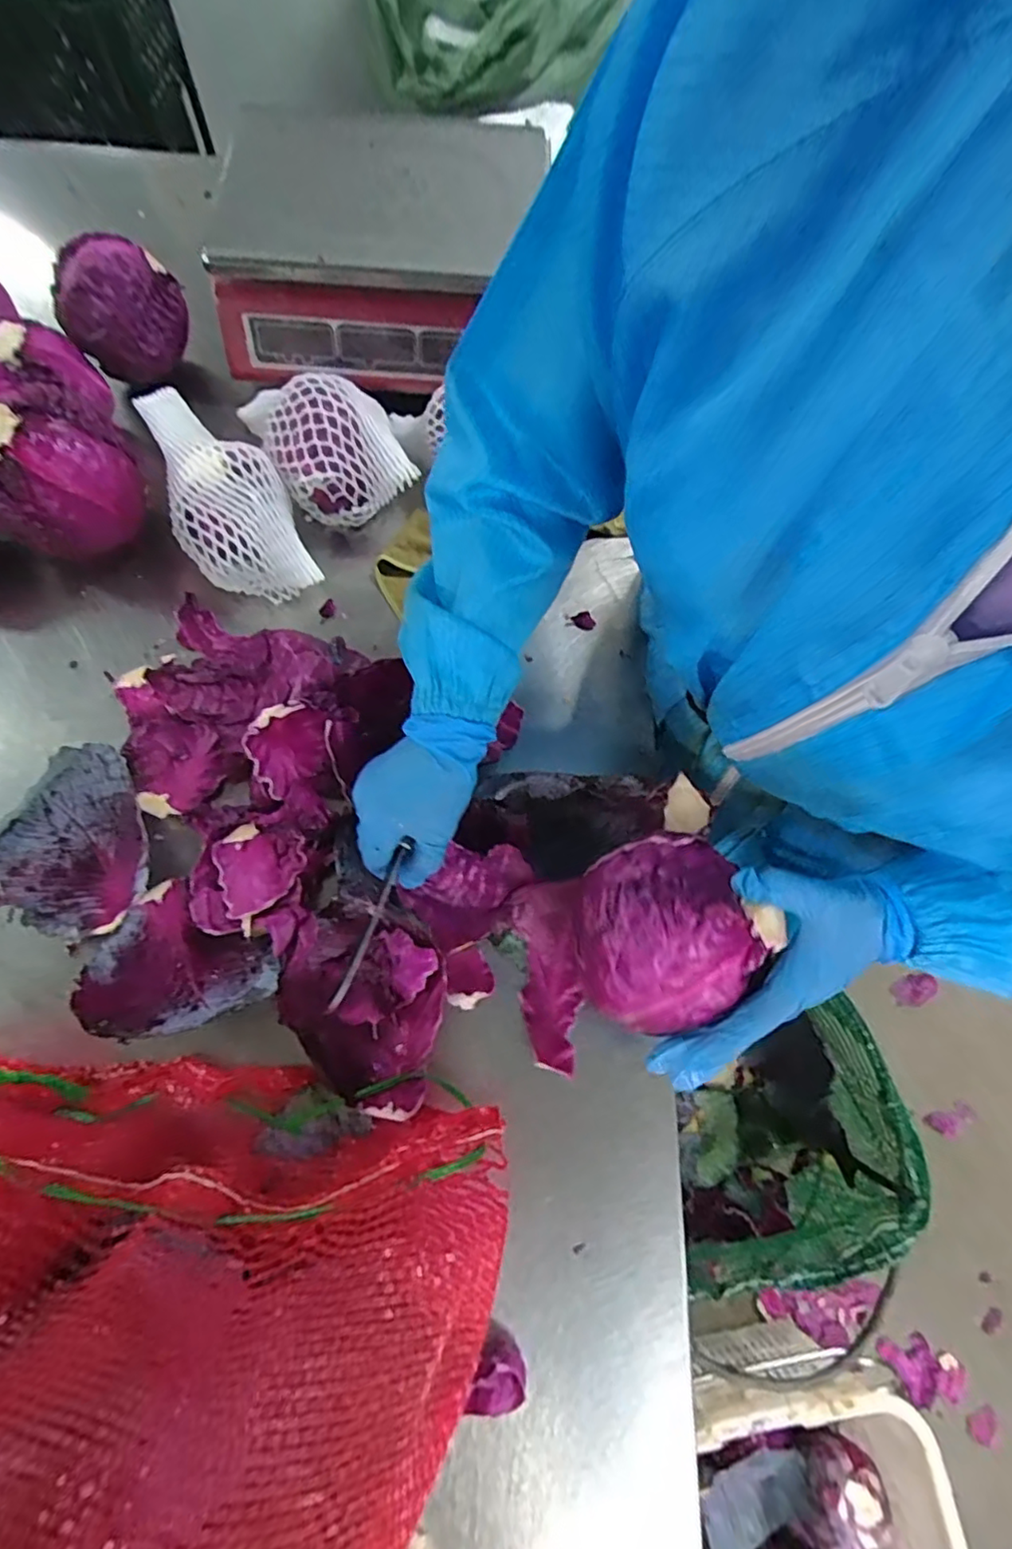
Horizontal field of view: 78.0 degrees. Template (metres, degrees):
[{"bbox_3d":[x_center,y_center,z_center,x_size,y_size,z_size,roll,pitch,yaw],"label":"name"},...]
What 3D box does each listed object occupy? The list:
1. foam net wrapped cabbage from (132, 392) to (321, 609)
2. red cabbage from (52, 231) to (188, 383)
[{"bbox_3d":[-0.230,-0.229,0.518,0.088,0.089,0.169,-23,74,-11],"label":"foam net wrapped cabbage"},{"bbox_3d":[-0.344,-0.417,0.560,0.105,0.079,0.086,-27,75,-10],"label":"red cabbage"}]

